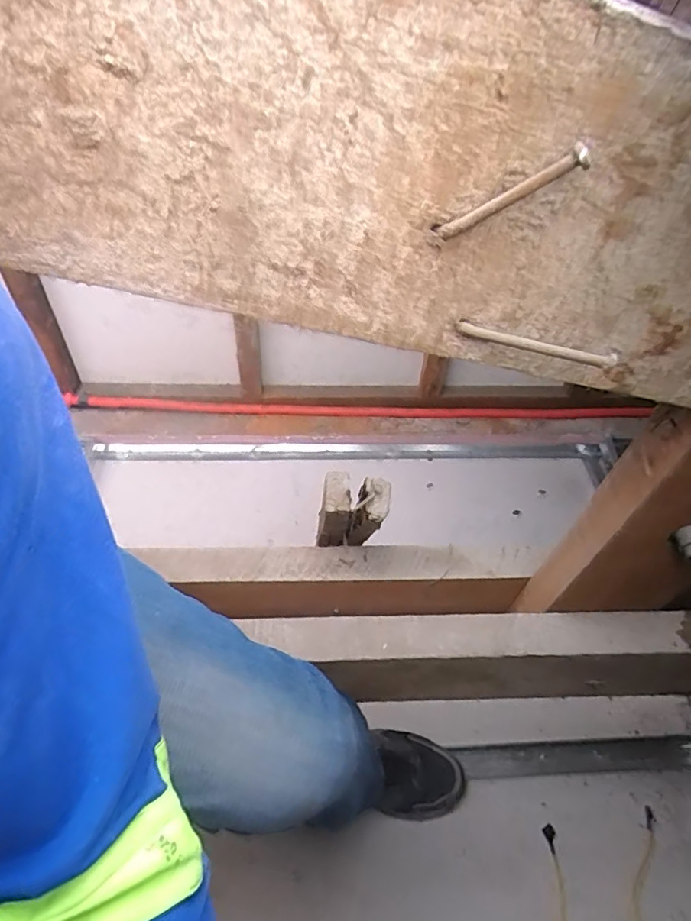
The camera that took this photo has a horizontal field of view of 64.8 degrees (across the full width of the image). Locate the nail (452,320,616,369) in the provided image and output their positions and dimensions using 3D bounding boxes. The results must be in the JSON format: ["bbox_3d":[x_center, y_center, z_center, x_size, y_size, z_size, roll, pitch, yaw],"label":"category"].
[{"bbox_3d":[0.092,-0.056,0.263,0.076,0.008,0.006,16,49,9],"label":"nail"}]

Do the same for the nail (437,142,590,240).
[{"bbox_3d":[0.064,-0.104,0.215,0.060,0.011,0.010,-19,39,32],"label":"nail"}]

